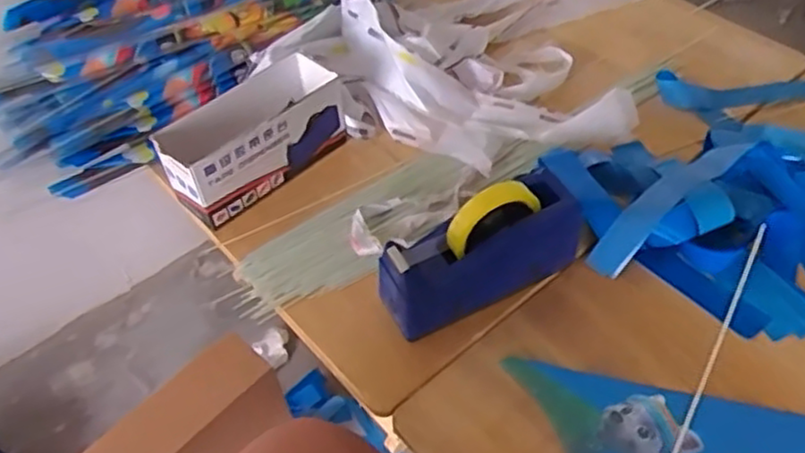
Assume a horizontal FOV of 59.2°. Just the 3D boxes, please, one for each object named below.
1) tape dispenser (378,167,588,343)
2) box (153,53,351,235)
[{"bbox_3d":[0.083,0.022,0.719,0.214,0.123,0.069,-26,54,-16],"label":"tape dispenser"},{"bbox_3d":[-0.170,-0.110,0.846,0.231,0.106,0.083,-37,56,-25],"label":"box"}]

